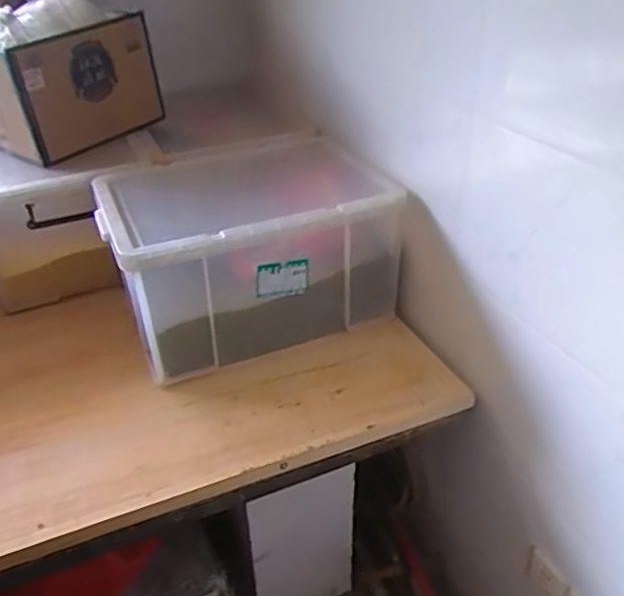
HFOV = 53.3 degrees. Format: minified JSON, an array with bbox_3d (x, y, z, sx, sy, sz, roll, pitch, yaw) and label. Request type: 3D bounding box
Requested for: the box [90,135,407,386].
[{"bbox_3d":[-0.154,-0.113,1.440,0.581,0.321,0.468,-14,36,-19],"label":"box"}]

